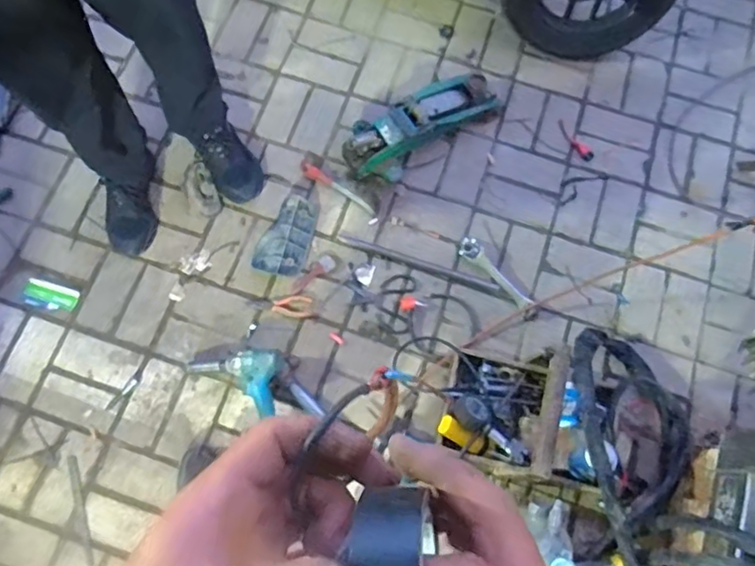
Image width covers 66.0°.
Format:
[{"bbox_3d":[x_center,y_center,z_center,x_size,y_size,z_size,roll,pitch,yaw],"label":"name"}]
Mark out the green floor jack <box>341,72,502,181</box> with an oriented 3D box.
[{"bbox_3d":[0.111,-0.391,1.421,0.437,0.123,0.135,-29,76,-9],"label":"green floor jack"}]

